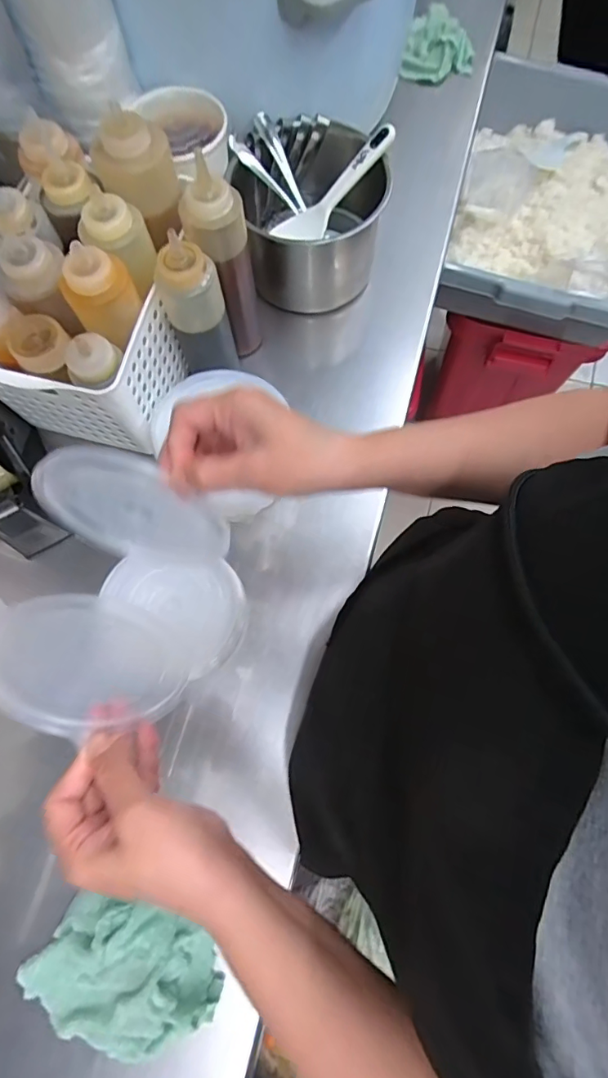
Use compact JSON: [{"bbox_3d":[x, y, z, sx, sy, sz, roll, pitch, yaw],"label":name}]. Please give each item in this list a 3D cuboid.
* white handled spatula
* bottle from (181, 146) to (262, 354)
[{"bbox_3d":[0.036,-0.387,0.550,0.158,0.016,0.055,-35,73,25],"label":"white handled spatula"},{"bbox_3d":[-0.075,-0.268,0.497,0.052,0.201,0.048,0,74,1],"label":"bottle"}]

